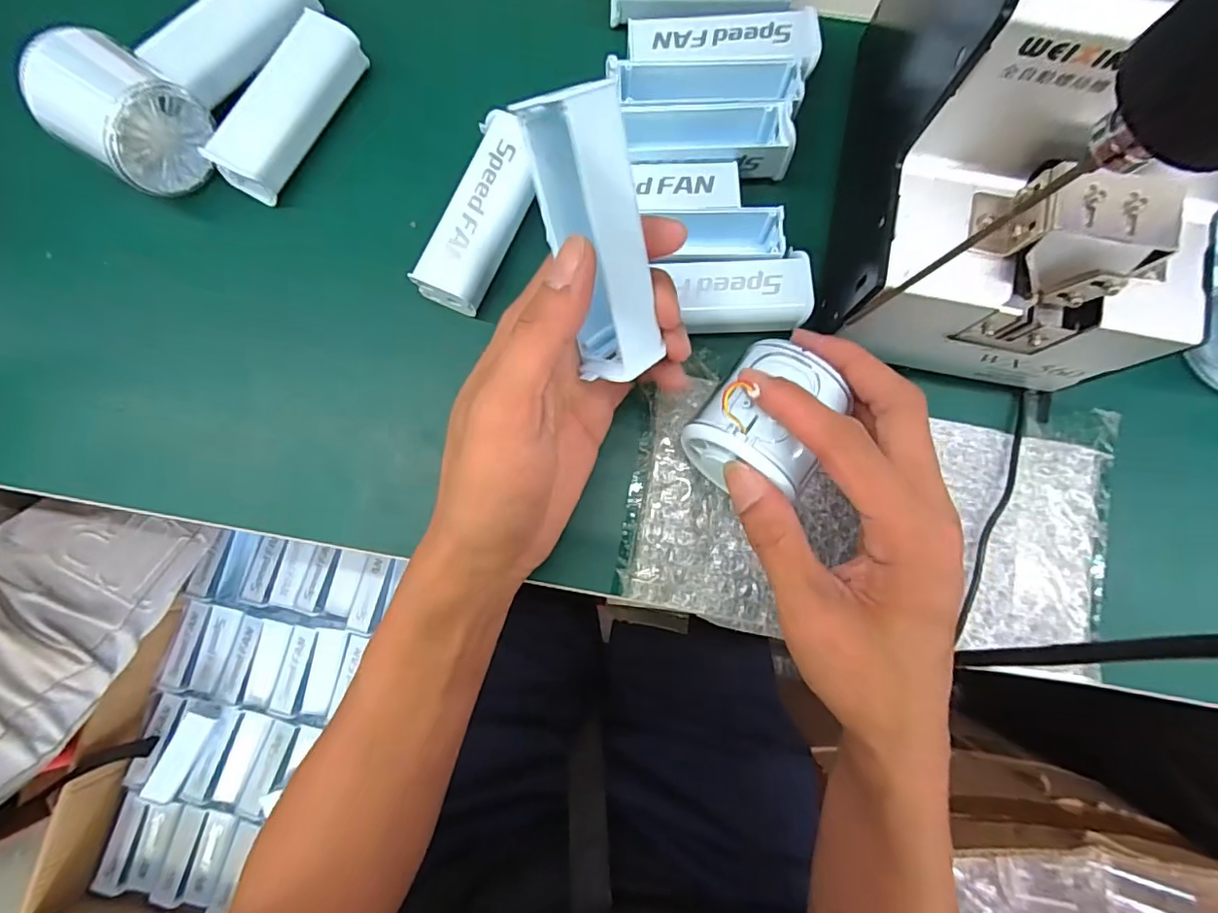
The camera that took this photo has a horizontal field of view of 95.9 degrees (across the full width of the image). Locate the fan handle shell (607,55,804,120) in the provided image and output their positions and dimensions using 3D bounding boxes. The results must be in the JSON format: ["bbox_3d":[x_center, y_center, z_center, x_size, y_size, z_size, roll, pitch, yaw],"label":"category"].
[{"bbox_3d":[0.052,-0.198,0.298,0.101,0.024,0.025,-2,81,0],"label":"fan handle shell"}]

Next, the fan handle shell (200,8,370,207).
[{"bbox_3d":[-0.174,-0.191,0.300,0.030,0.026,0.100,28,83,5],"label":"fan handle shell"}]

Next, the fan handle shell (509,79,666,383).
[{"bbox_3d":[-0.002,-0.078,0.203,0.034,0.023,0.098,-17,122,-3],"label":"fan handle shell"}]

